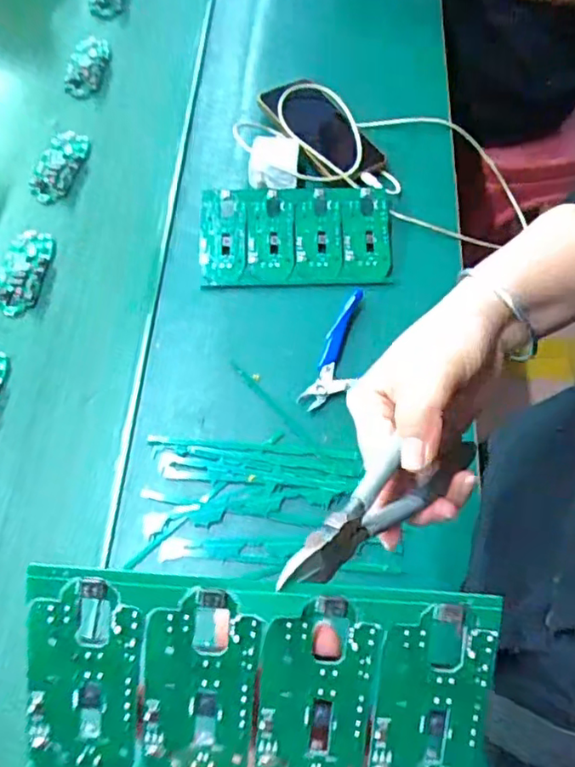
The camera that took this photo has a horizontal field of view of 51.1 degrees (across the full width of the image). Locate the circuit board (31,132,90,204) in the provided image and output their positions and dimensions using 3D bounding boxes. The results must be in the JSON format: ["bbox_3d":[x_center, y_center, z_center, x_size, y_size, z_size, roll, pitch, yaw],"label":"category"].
[{"bbox_3d":[-0.253,-0.240,0.661,0.048,0.011,0.098,14,67,5],"label":"circuit board"}]

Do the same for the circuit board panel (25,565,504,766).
[{"bbox_3d":[-0.011,0.130,0.250,0.188,0.005,0.102,5,100,-1],"label":"circuit board panel"}]

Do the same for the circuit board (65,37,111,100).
[{"bbox_3d":[-0.240,-0.387,0.725,0.044,0.013,0.105,1,66,-1],"label":"circuit board"}]

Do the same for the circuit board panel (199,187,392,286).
[{"bbox_3d":[0.009,-0.150,0.613,0.191,0.009,0.106,-2,77,-5],"label":"circuit board panel"}]

